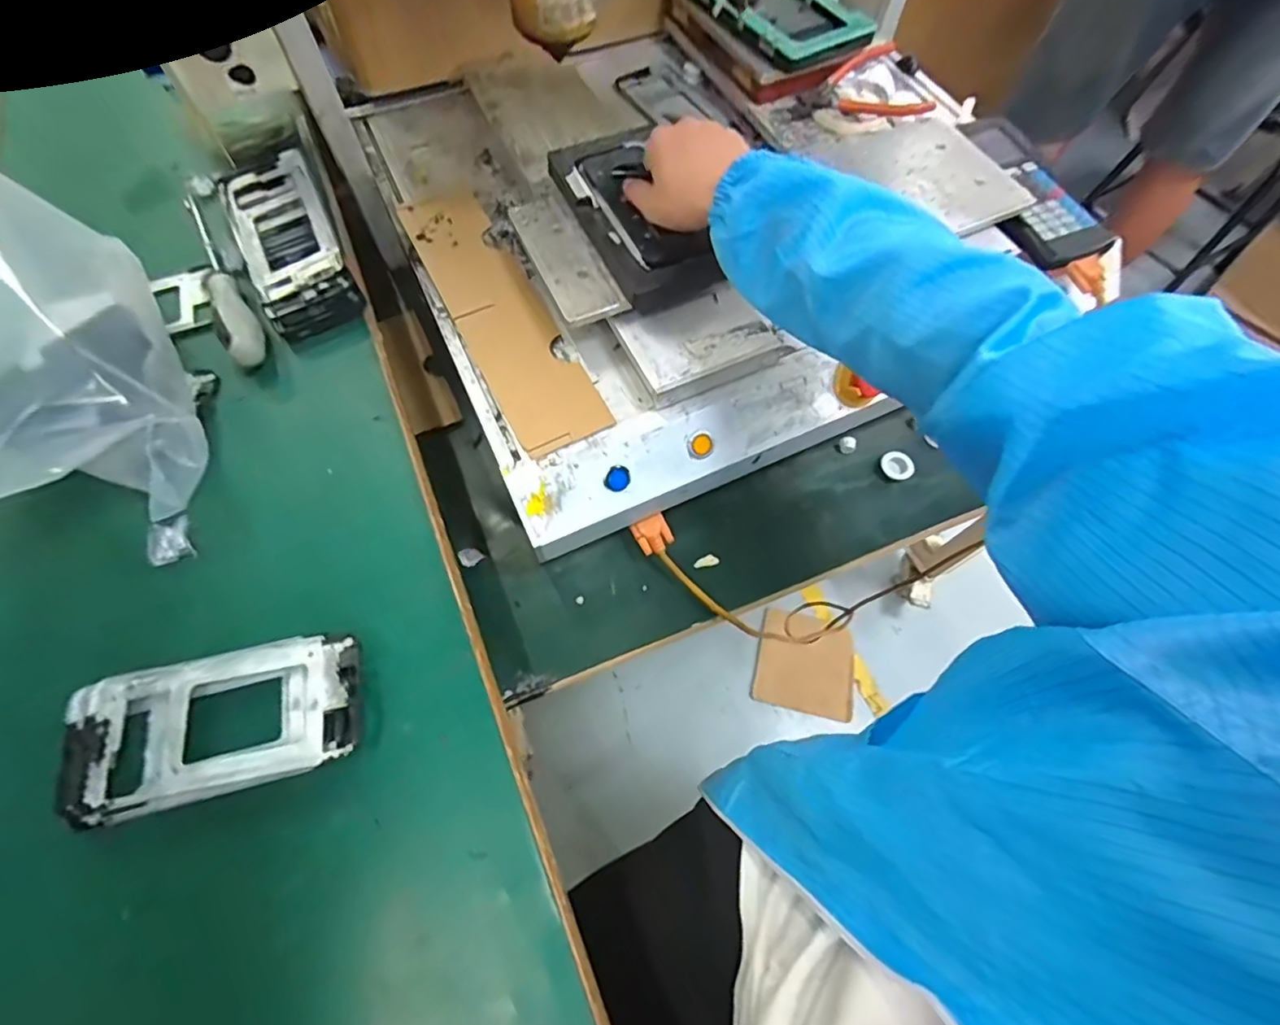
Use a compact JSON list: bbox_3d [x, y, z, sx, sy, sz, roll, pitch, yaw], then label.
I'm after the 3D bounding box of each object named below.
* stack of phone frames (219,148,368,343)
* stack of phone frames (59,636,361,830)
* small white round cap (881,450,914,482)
[{"bbox_3d":[-0.303,-0.235,0.496,0.081,0.045,0.175,-25,67,-13],"label":"stack of phone frames"},{"bbox_3d":[-0.253,0.128,0.342,0.164,0.020,0.081,-11,65,-7],"label":"stack of phone frames"},{"bbox_3d":[0.266,-0.049,0.587,0.012,0.027,0.035,-1,42,-40],"label":"small white round cap"}]

